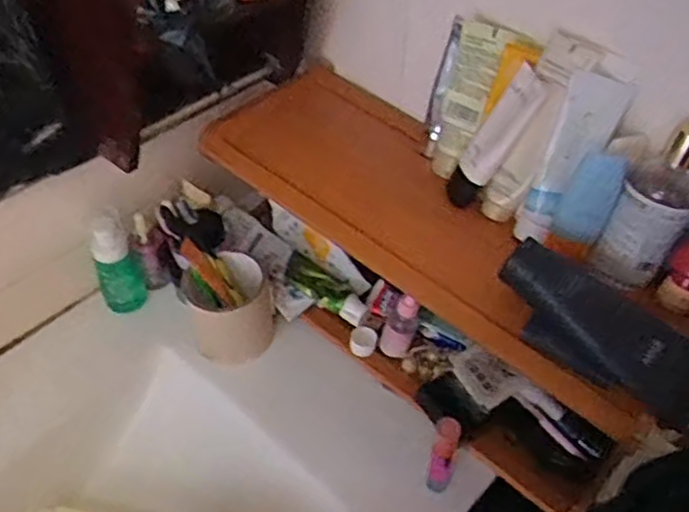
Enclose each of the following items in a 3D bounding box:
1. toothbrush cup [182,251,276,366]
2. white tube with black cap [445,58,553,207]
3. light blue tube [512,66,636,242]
[{"bbox_3d":[-0.120,0.058,0.743,0.085,0.097,0.083,1,45,-1],"label":"toothbrush cup"},{"bbox_3d":[0.132,-0.103,0.615,0.022,0.137,0.036,5,38,-37],"label":"white tube with black cap"},{"bbox_3d":[0.187,-0.082,0.588,0.041,0.149,0.034,37,25,30],"label":"light blue tube"}]

